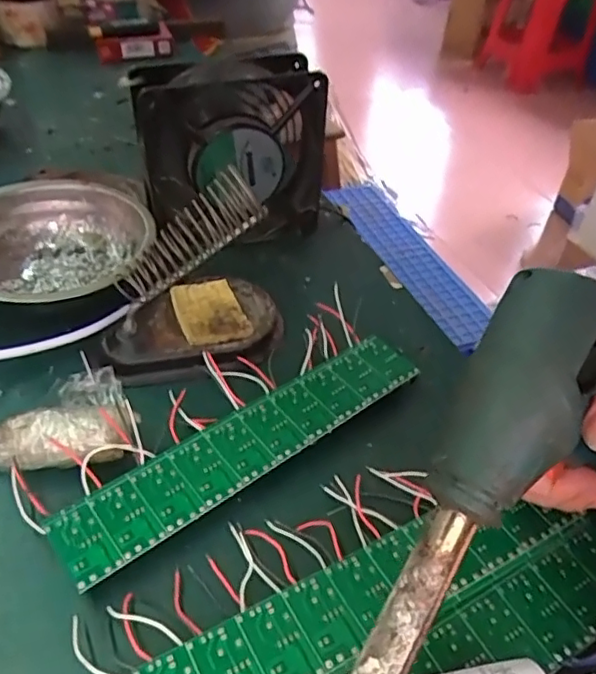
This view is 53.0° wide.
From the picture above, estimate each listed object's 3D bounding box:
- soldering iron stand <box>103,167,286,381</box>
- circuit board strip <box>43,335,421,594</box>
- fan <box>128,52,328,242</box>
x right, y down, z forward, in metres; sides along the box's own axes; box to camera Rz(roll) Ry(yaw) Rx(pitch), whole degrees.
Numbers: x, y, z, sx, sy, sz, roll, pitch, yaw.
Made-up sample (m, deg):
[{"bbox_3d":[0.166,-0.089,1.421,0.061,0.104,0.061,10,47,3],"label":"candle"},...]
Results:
[{"bbox_3d":[-0.057,-0.036,0.328,0.098,0.086,0.079,0,43,-5],"label":"soldering iron stand"},{"bbox_3d":[-0.021,0.052,0.301,0.201,0.013,0.038,-27,52,-30],"label":"circuit board strip"},{"bbox_3d":[-0.043,-0.125,0.391,0.118,0.105,0.042,-12,45,-17],"label":"fan"}]

